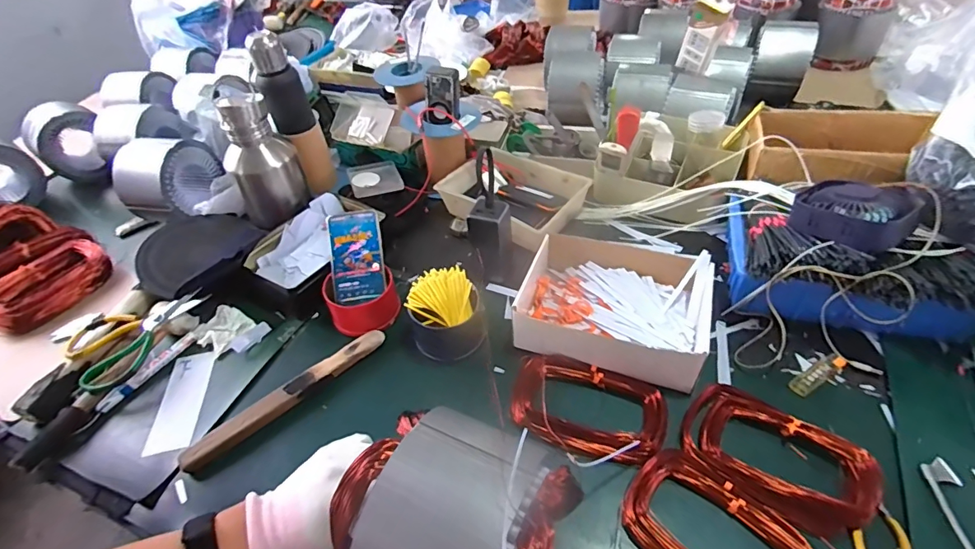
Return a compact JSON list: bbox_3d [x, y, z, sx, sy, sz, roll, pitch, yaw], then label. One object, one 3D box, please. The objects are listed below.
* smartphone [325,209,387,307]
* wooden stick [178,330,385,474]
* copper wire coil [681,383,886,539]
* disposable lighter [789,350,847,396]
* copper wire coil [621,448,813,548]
[{"bbox_3d":[-0.198,-0.026,0.706,0.079,0.010,0.136,-10,86,-3],"label":"smartphone"},{"bbox_3d":[-0.260,0.159,0.619,0.278,0.018,0.030,-34,51,-24],"label":"wooden stick"},{"bbox_3d":[0.316,0.192,0.510,0.181,0.023,0.110,29,56,30],"label":"copper wire coil"},{"bbox_3d":[0.415,0.123,0.585,0.086,0.013,0.025,-28,49,-19],"label":"disposable lighter"},{"bbox_3d":[0.231,0.260,0.465,0.175,0.019,0.114,32,57,32],"label":"copper wire coil"}]

